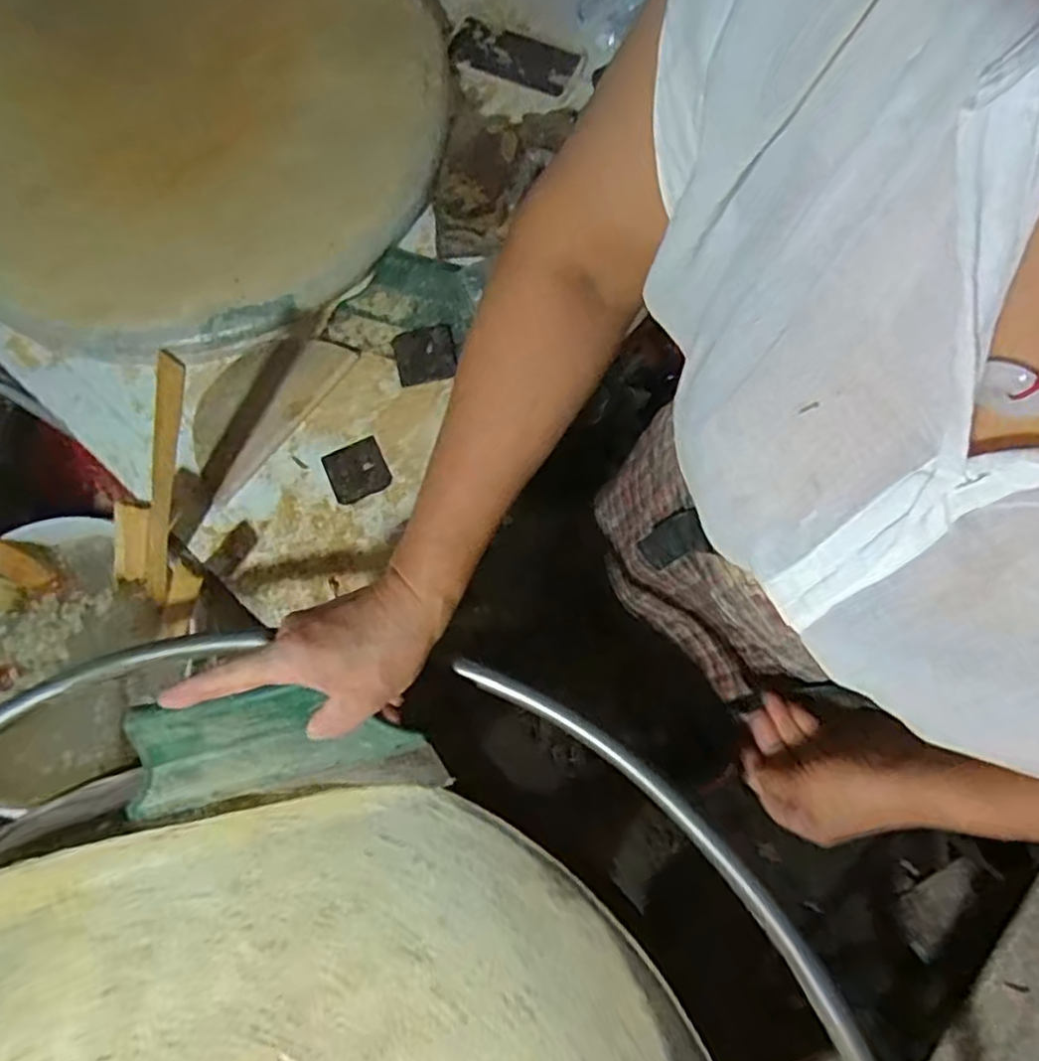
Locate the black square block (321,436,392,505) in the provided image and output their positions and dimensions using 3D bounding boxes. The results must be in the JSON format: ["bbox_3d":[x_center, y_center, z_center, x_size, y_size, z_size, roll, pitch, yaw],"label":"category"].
[{"bbox_3d":[-0.172,-0.065,0.748,0.060,0.007,0.065,-25,76,-6],"label":"black square block"}]

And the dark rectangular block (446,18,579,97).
[{"bbox_3d":[-0.008,-0.582,0.872,0.153,0.016,0.070,23,77,7],"label":"dark rectangular block"}]

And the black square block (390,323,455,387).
[{"bbox_3d":[-0.104,-0.194,0.773,0.065,0.011,0.065,-11,75,-2],"label":"black square block"}]

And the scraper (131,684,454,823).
[{"bbox_3d":[-0.141,0.132,0.435,0.184,0.093,0.011,-3,38,-10],"label":"scraper"}]

